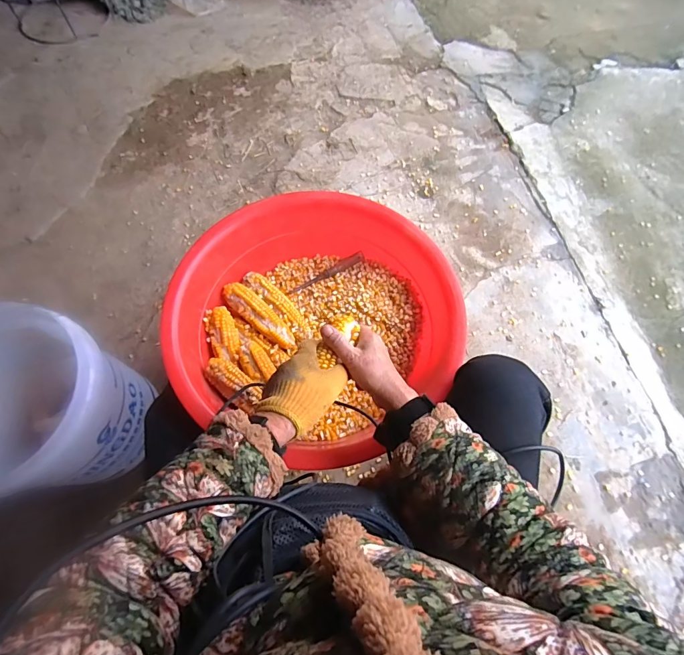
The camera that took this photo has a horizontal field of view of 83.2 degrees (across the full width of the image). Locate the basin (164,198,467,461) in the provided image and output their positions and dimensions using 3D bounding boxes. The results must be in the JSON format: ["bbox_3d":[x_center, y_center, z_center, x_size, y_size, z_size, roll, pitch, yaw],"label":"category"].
[{"bbox_3d":[-0.046,-0.007,0.642,0.429,0.133,0.425,1,66,-2],"label":"basin"}]

